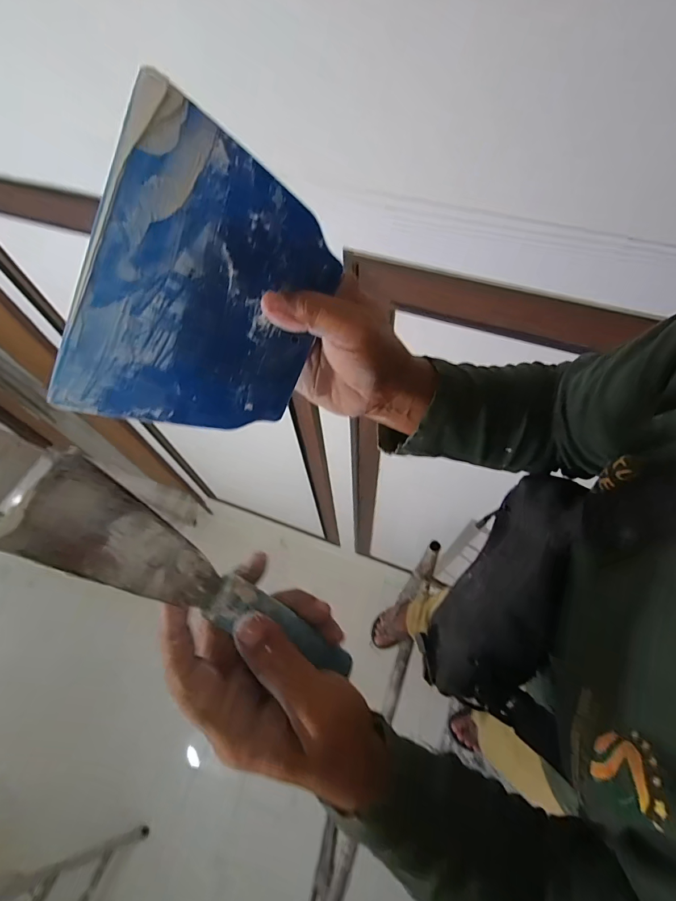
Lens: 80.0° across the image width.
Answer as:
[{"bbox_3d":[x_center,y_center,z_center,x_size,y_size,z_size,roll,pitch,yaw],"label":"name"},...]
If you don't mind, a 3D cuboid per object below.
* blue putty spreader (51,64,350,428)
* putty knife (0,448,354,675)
[{"bbox_3d":[-0.073,-0.086,0.234,0.126,0.160,0.006,17,15,-26],"label":"blue putty spreader"},{"bbox_3d":[-0.059,0.067,0.197,0.177,0.011,0.040,39,61,-26],"label":"putty knife"}]

